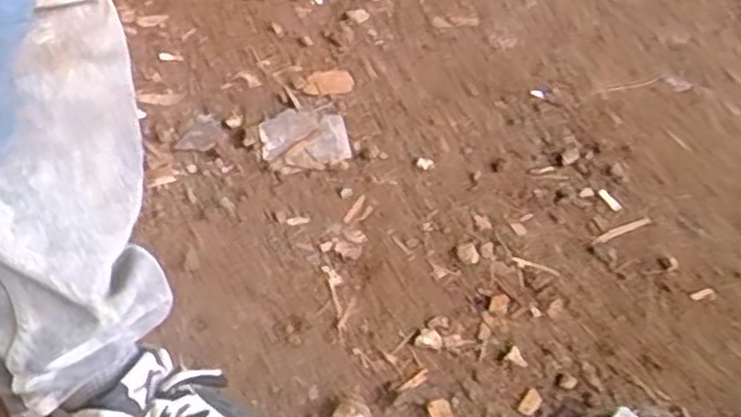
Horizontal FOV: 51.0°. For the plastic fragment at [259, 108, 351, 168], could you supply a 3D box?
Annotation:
[{"bbox_3d":[-0.077,-0.083,0.910,0.100,0.006,0.116,-5,44,-10],"label":"plastic fragment"}]

